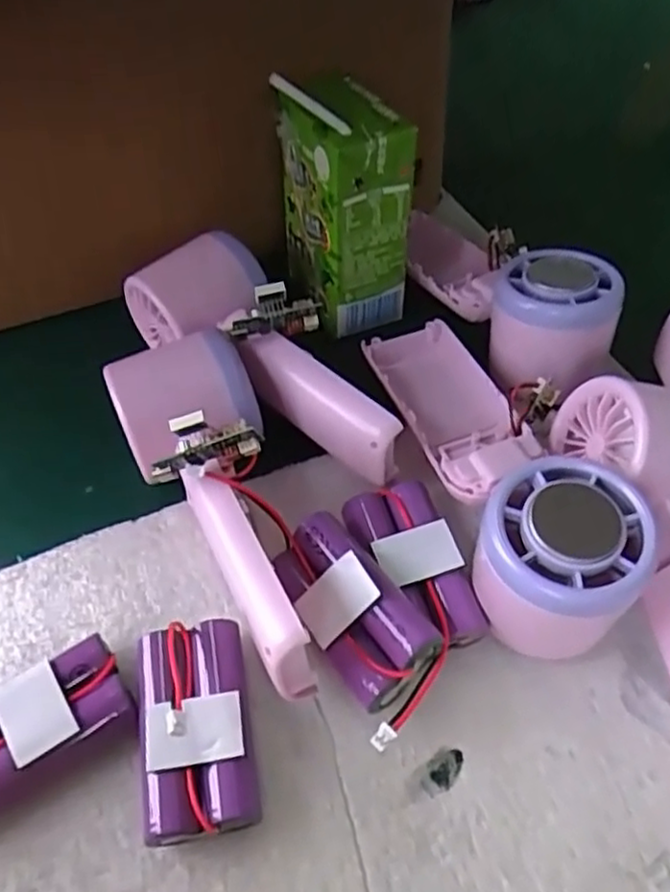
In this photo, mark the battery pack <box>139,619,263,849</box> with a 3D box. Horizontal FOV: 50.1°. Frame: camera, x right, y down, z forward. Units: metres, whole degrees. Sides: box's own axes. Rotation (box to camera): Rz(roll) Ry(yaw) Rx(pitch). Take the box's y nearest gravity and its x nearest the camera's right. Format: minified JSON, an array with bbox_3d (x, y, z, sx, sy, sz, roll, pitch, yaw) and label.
[{"bbox_3d":[-0.046,0.093,0.240,0.035,0.022,0.065,-9,50,-5],"label":"battery pack"}]

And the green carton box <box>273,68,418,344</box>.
[{"bbox_3d":[0.004,-0.124,0.358,0.054,0.112,0.068,-15,51,-10],"label":"green carton box"}]

